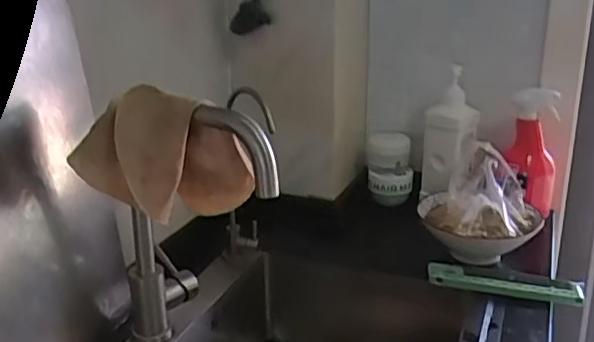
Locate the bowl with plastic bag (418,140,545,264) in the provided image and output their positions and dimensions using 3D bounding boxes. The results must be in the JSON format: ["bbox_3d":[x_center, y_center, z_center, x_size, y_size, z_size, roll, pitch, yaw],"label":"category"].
[{"bbox_3d":[0.301,0.050,0.997,0.173,0.152,0.190,-1,20,0],"label":"bowl with plastic bag"}]

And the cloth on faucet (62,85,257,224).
[{"bbox_3d":[-0.150,-0.017,0.667,0.186,0.140,0.061,0,20,3],"label":"cloth on faucet"}]

